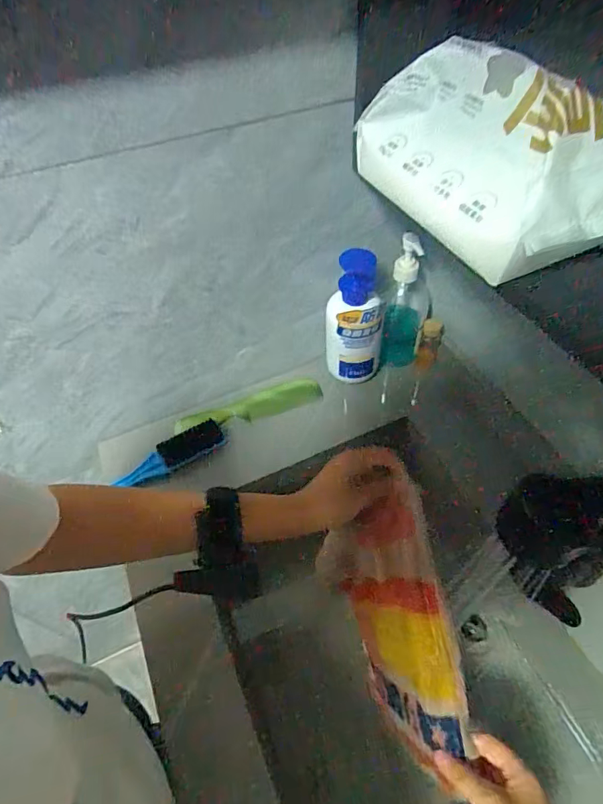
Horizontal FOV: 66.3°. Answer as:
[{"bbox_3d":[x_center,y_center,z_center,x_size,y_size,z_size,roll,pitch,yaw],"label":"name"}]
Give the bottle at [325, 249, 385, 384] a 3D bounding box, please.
[{"bbox_3d":[0.067,-0.104,0.599,0.070,0.168,0.058,-2,52,2],"label":"bottle"}]

